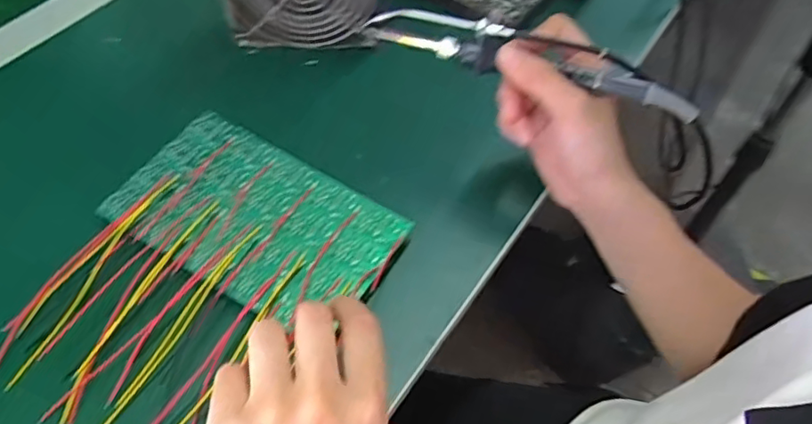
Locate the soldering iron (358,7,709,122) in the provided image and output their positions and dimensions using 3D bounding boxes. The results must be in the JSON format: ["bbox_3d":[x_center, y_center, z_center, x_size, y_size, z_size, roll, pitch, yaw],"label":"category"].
[{"bbox_3d":[0.075,-0.094,0.372,0.207,0.030,0.016,18,56,7],"label":"soldering iron"}]

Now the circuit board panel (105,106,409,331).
[{"bbox_3d":[-0.096,0.003,0.387,0.171,0.007,0.104,28,58,15],"label":"circuit board panel"}]

